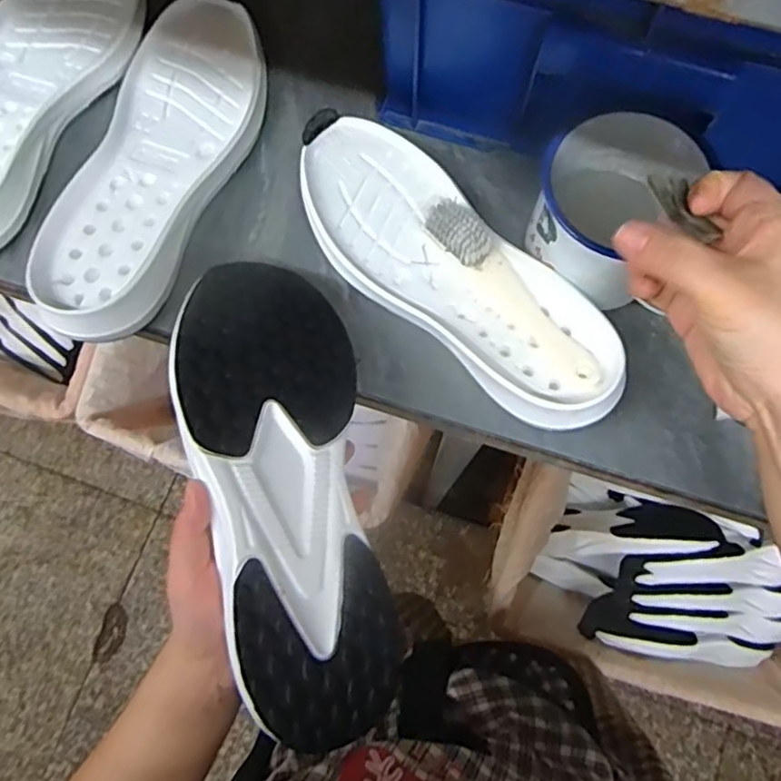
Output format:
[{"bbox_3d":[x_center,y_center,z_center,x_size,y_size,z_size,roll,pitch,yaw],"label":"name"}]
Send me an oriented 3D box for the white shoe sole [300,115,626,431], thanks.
[{"bbox_3d":[0.039,-0.082,0.457,0.104,0.045,0.278,-38,78,-8],"label":"white shoe sole"}]

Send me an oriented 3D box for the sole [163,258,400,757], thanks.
[{"bbox_3d":[-0.065,0.051,0.382,0.104,0.040,0.279,-6,70,-25],"label":"sole"}]

